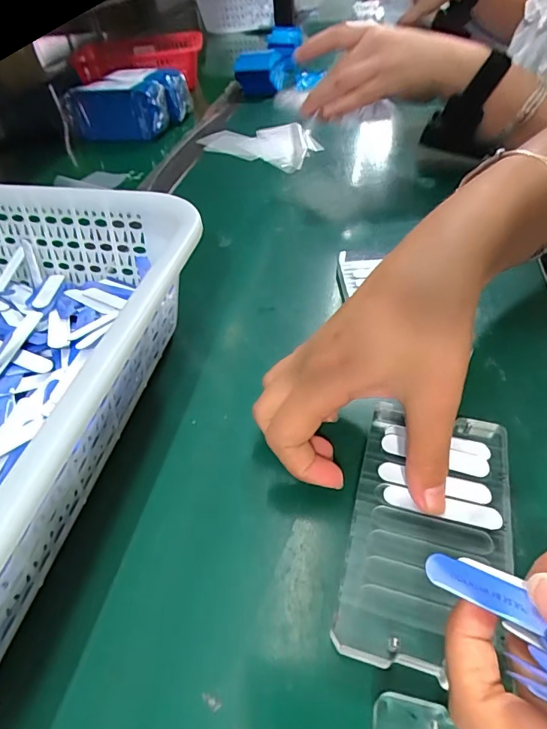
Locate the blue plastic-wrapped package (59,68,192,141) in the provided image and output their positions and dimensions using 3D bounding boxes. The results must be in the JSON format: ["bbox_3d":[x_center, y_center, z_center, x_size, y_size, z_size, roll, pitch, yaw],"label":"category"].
[{"bbox_3d":[-0.212,-0.387,0.650,0.154,0.059,0.115,6,46,9],"label":"blue plastic-wrapped package"}]

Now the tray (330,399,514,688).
[{"bbox_3d":[0.073,0.070,0.204,0.067,0.008,0.124,11,47,14],"label":"tray"}]

